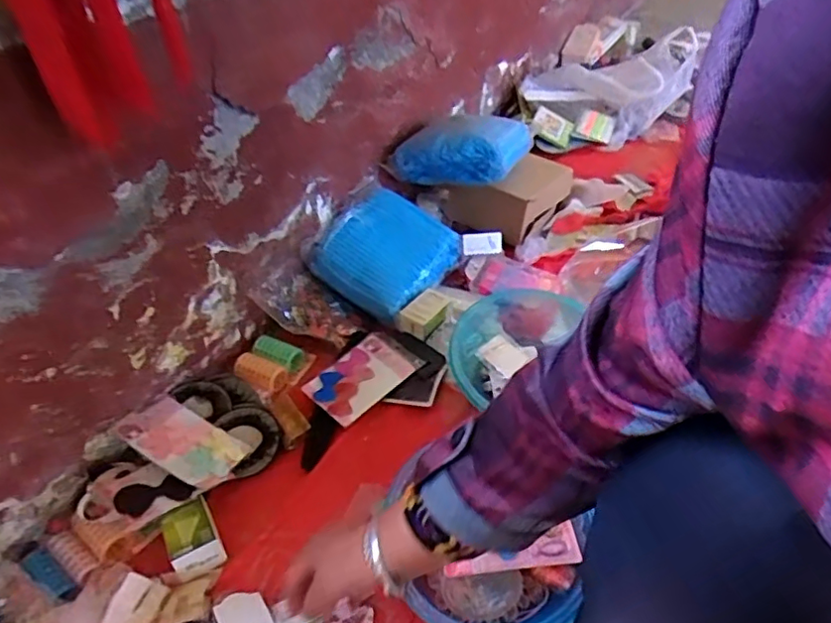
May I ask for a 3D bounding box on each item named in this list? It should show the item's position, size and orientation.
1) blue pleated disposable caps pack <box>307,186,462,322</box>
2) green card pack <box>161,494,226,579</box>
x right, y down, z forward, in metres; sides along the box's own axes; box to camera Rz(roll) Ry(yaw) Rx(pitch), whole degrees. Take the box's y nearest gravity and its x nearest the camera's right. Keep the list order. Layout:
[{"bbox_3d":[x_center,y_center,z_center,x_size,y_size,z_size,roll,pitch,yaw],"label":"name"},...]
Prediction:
[{"bbox_3d":[-0.041,-0.108,0.987,0.182,0.098,0.236,25,48,26],"label":"blue pleated disposable caps pack"},{"bbox_3d":[-0.252,0.255,0.652,0.054,0.041,0.073,-22,46,-23],"label":"green card pack"}]

